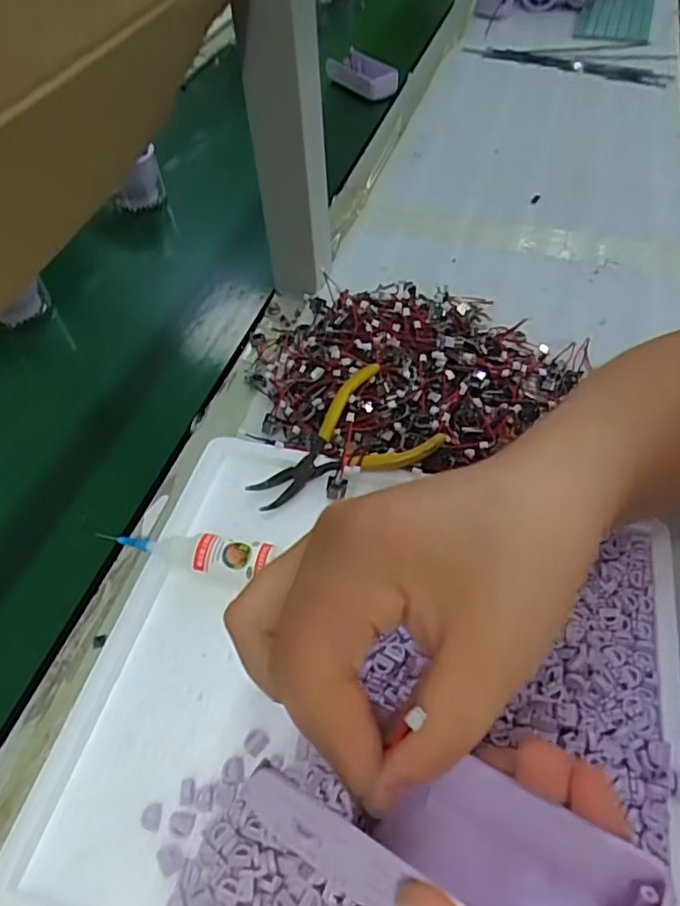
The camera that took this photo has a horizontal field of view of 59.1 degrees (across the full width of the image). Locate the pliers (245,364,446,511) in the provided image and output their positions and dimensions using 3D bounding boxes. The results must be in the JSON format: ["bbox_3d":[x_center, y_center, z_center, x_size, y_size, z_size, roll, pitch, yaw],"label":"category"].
[{"bbox_3d":[-0.003,-0.003,0.367,0.109,0.022,0.070,-27,54,-17],"label":"pliers"}]

